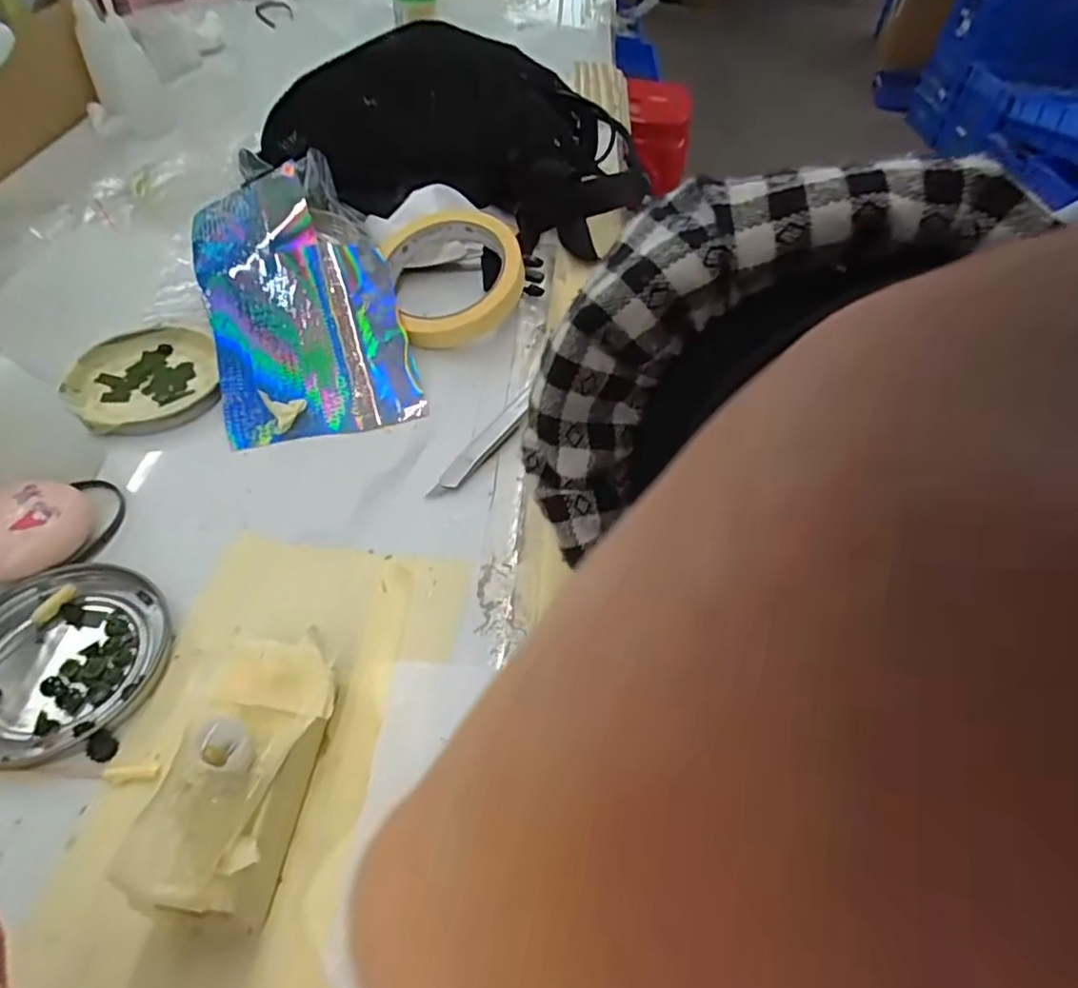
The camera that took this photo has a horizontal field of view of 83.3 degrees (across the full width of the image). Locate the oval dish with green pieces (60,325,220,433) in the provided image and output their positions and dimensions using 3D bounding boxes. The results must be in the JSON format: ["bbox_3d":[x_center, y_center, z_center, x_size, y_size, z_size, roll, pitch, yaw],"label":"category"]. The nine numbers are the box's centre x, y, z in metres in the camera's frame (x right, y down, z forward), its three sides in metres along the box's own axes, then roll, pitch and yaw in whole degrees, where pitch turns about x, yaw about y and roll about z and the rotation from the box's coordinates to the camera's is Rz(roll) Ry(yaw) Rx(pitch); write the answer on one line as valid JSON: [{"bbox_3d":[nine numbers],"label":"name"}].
[{"bbox_3d":[-0.217,-0.064,0.332,0.072,0.011,0.078,-16,54,-18],"label":"oval dish with green pieces"}]

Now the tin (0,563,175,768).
[{"bbox_3d":[-0.184,0.062,0.231,0.073,0.010,0.076,3,50,-3],"label":"tin"}]

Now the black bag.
[{"bbox_3d":[-0.073,-0.274,0.469,0.288,0.099,0.163,3,50,-2],"label":"black bag"}]

